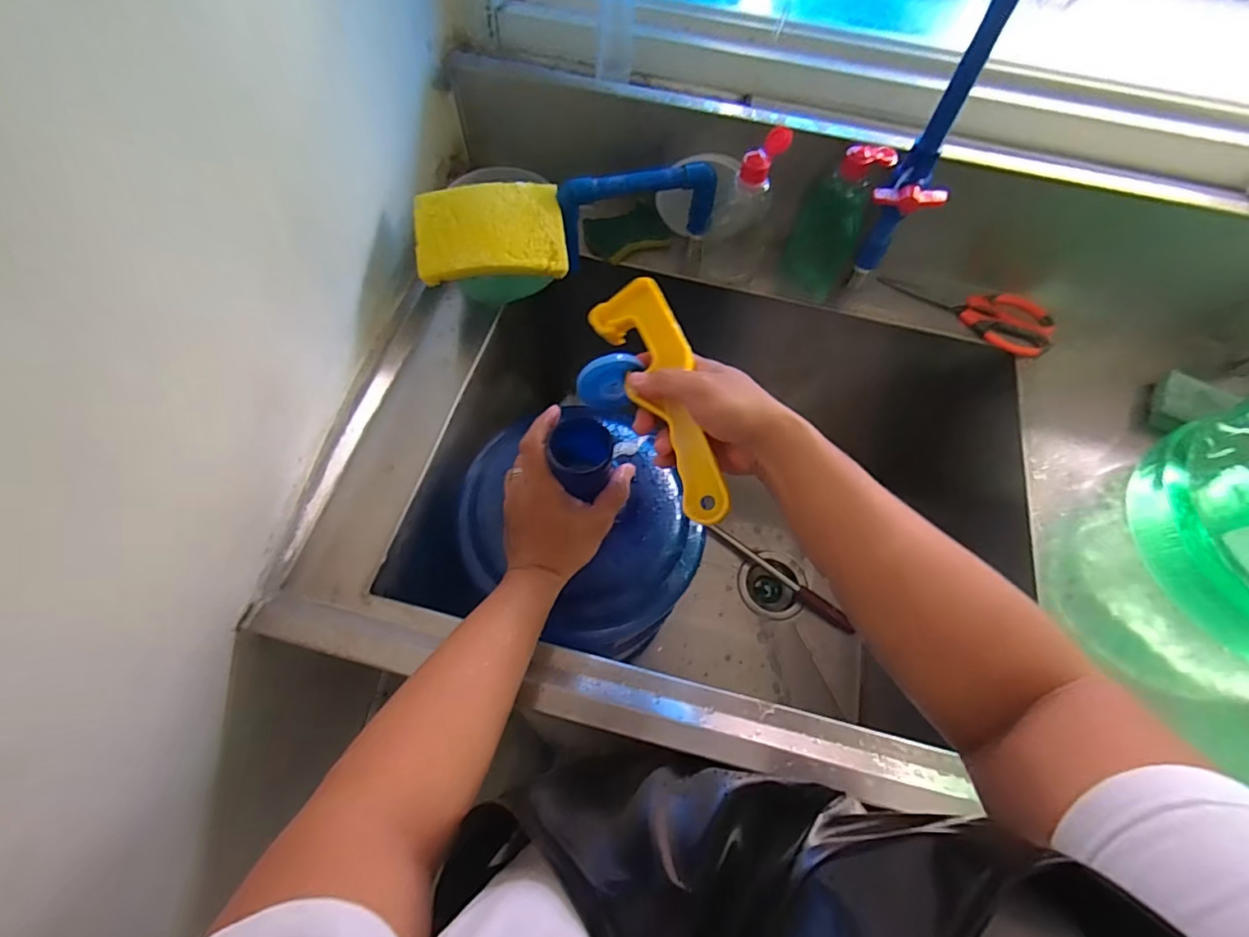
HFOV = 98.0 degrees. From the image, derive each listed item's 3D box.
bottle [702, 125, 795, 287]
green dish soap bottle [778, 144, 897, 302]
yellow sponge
[{"bbox_3d":[0.134,-0.292,0.612,0.069,0.168,0.058,21,65,7],"label":"bottle"},{"bbox_3d":[0.236,-0.282,0.629,0.074,0.179,0.047,20,65,7],"label":"green dish soap bottle"},{"bbox_3d":[-0.138,-0.246,0.562,0.147,0.039,0.092,-7,64,-6],"label":"yellow sponge"}]

